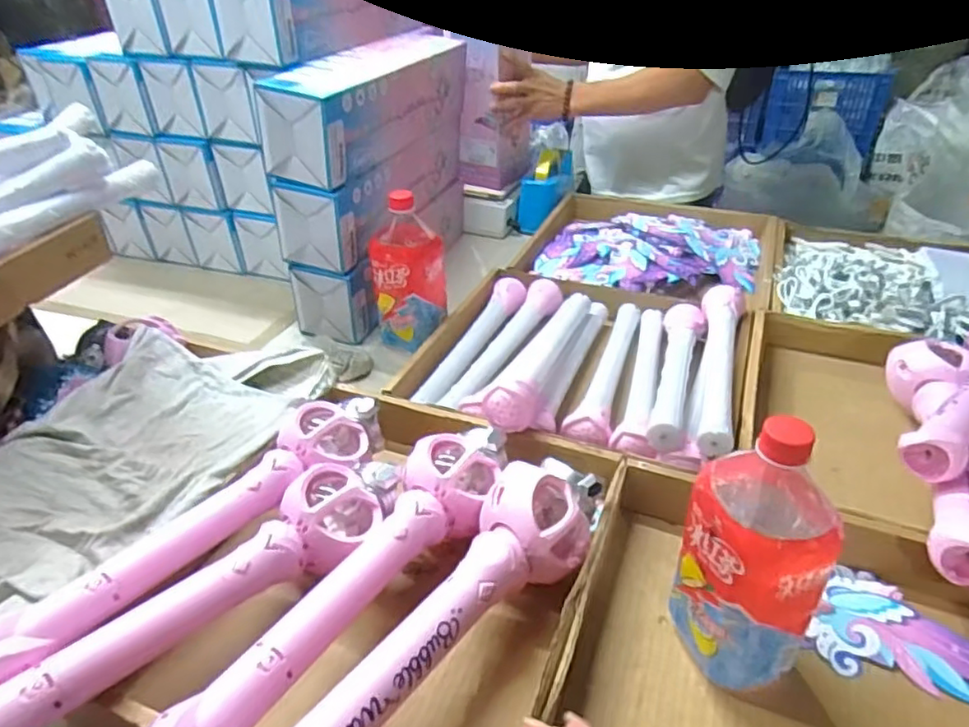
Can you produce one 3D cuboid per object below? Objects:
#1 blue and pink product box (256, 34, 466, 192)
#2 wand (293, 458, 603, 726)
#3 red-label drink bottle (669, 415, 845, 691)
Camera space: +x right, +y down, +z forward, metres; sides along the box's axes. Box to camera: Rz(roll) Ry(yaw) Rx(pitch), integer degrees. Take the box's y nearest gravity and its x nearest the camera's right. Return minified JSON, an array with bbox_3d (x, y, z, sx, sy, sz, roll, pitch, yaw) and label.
[{"bbox_3d":[-0.157,-0.377,0.883,0.116,0.116,0.412,12,37,18],"label":"blue and pink product box"},{"bbox_3d":[-0.023,0.186,0.440,0.085,0.064,0.363,20,41,28],"label":"wand"},{"bbox_3d":[0.190,0.137,0.434,0.066,0.218,0.084,-10,36,-12],"label":"red-label drink bottle"}]

